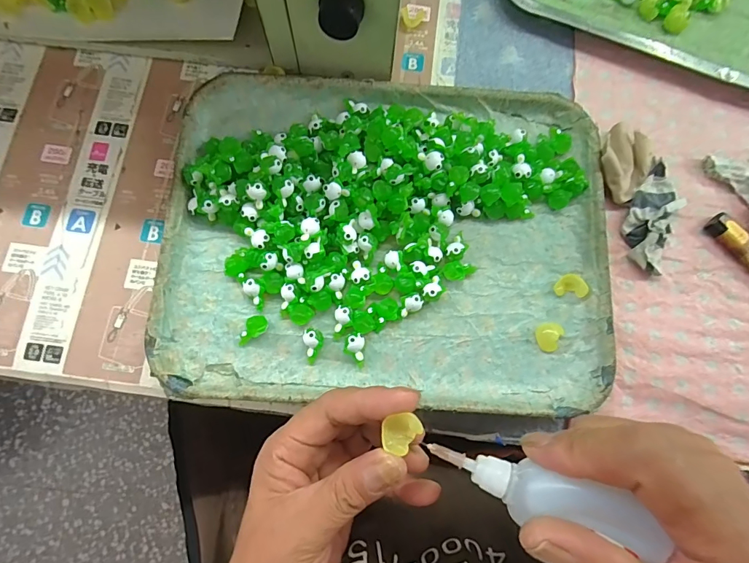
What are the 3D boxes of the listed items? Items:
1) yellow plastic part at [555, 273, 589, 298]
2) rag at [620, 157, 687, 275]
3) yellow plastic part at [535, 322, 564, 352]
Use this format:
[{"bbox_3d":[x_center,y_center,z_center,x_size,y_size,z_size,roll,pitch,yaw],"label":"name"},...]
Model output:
[{"bbox_3d":[0.155,0.003,0.324,0.021,0.014,0.016,7,78,0],"label":"yellow plastic part"},{"bbox_3d":[0.228,-0.054,0.339,0.035,0.025,0.088,19,79,2],"label":"rag"},{"bbox_3d":[0.137,0.042,0.317,0.021,0.009,0.021,-13,79,-4],"label":"yellow plastic part"}]

